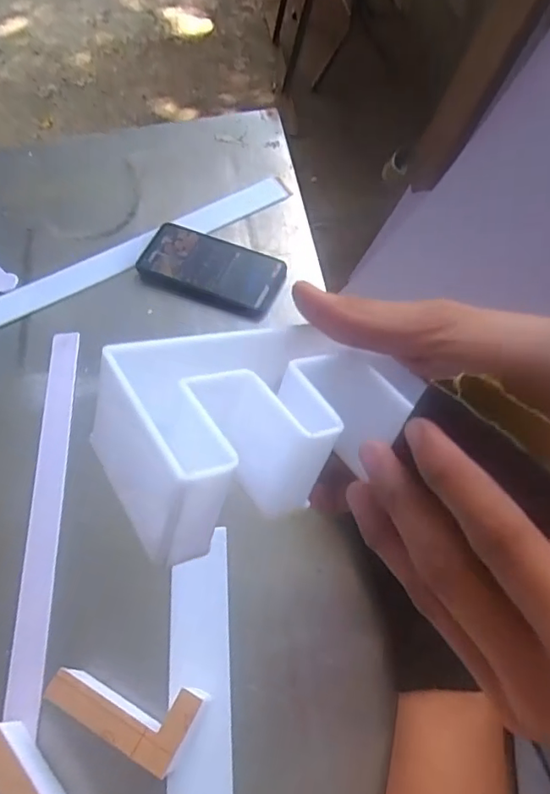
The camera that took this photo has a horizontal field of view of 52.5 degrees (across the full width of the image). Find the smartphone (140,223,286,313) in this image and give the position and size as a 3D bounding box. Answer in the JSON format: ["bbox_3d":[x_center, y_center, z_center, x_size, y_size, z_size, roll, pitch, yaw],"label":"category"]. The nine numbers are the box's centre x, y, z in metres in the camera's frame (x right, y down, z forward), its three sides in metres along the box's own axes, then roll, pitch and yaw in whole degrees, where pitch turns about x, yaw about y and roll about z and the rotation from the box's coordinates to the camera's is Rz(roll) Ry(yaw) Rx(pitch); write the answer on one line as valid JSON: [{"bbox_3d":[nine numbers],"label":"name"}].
[{"bbox_3d":[-0.074,-0.153,0.645,0.170,0.016,0.080,19,65,14],"label":"smartphone"}]

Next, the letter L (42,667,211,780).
[{"bbox_3d":[-0.111,0.232,0.425,0.109,0.047,0.055,21,66,15],"label":"letter L"}]

